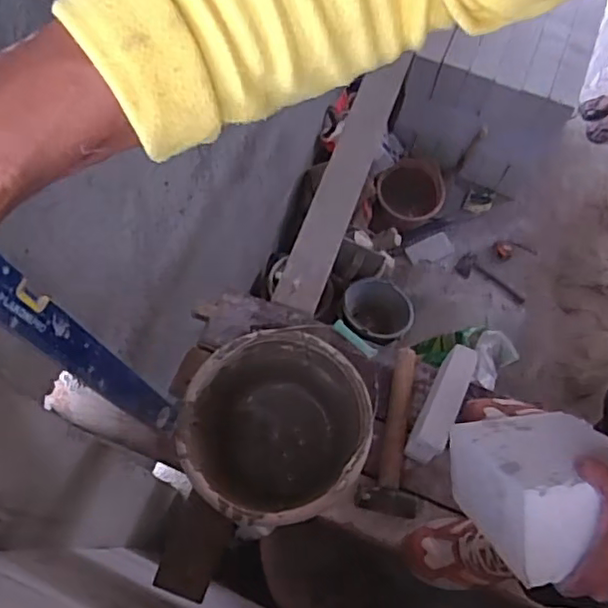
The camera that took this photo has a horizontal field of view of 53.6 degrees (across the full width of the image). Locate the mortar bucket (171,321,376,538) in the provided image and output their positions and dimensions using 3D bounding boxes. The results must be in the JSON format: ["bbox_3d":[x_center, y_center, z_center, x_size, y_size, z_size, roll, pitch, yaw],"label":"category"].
[{"bbox_3d":[-0.047,0.208,0.973,0.267,0.194,0.278,1,68,-3],"label":"mortar bucket"}]

